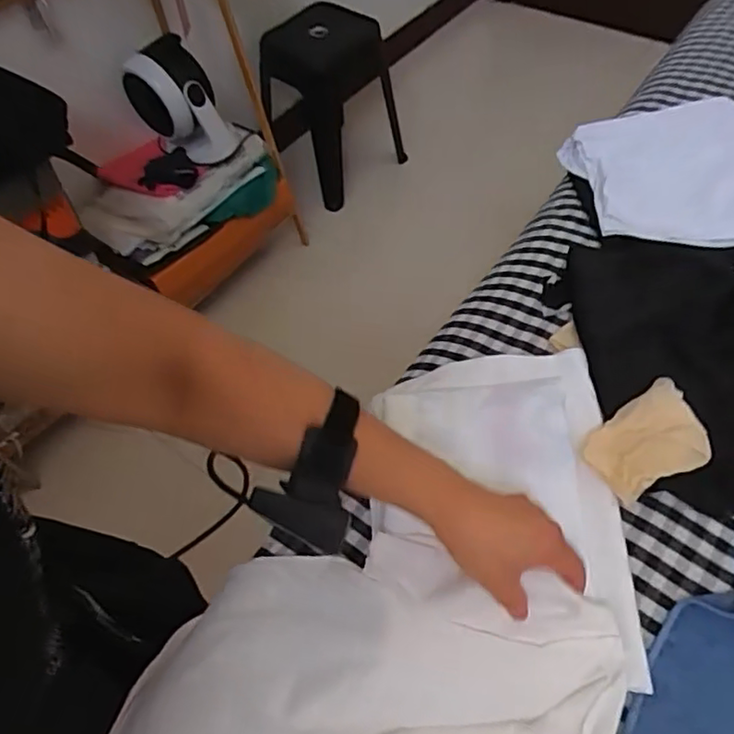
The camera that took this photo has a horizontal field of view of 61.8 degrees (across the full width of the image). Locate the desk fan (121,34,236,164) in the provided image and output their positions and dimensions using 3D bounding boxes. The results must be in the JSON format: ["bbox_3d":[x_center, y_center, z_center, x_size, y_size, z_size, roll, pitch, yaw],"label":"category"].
[{"bbox_3d":[-0.451,-0.625,1.477,0.164,0.234,0.172,-40,61,-22],"label":"desk fan"}]

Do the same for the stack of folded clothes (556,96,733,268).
[{"bbox_3d":[0.412,-0.254,0.796,0.262,0.039,0.308,-3,54,2],"label":"stack of folded clothes"}]

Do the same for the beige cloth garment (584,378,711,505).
[{"bbox_3d":[0.257,0.068,0.560,0.114,0.008,0.078,-28,55,-10],"label":"beige cloth garment"}]

